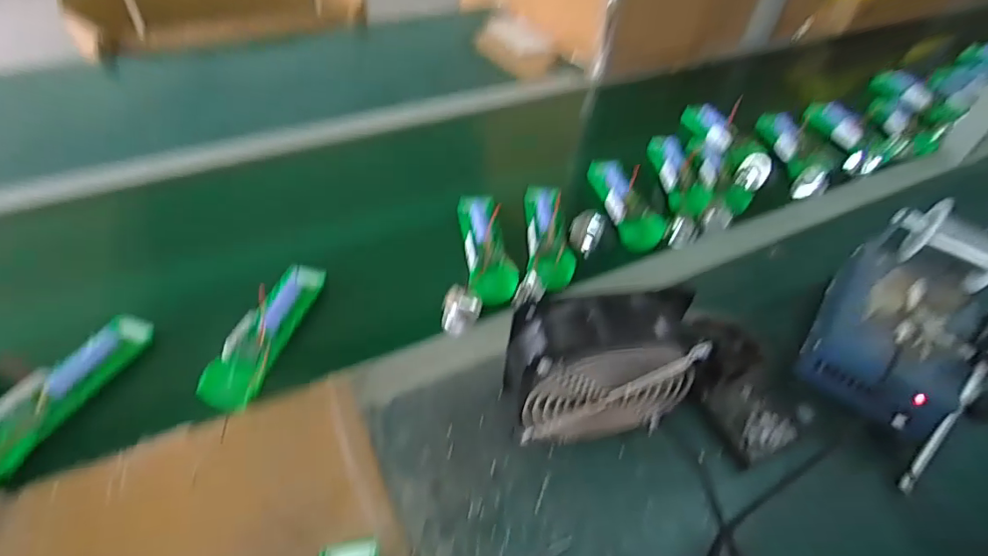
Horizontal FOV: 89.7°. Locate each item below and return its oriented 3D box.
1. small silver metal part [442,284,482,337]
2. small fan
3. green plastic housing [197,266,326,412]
[{"bbox_3d":[-0.035,0.035,0.533,0.039,0.041,0.037,7,47,0],"label":"small silver metal part"},{"bbox_3d":[0.084,0.083,0.425,0.154,0.152,0.062,-3,48,-9],"label":"small fan"},{"bbox_3d":[-0.230,0.049,0.502,0.053,0.030,0.169,12,47,4],"label":"green plastic housing"}]

